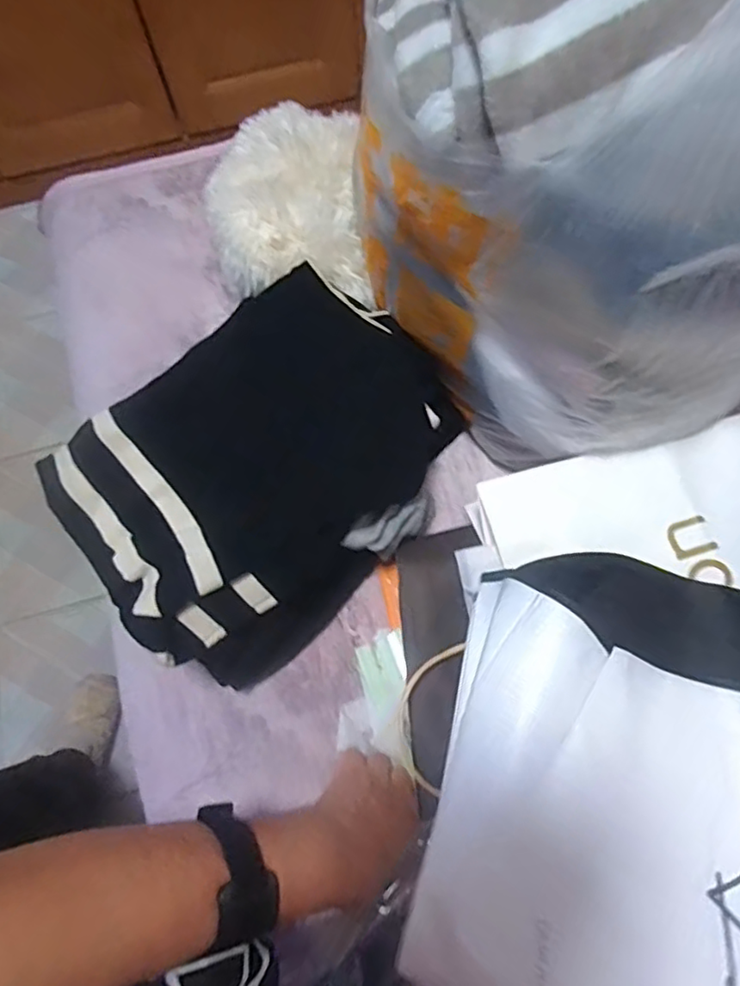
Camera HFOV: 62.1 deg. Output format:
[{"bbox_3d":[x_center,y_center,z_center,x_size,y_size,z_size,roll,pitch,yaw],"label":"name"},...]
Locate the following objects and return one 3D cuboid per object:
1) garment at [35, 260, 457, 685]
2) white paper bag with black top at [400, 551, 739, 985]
[{"bbox_3d":[-0.076,-0.024,0.491,0.297,0.113,0.230,-41,72,-12],"label":"garment"},{"bbox_3d":[0.187,0.164,0.318,0.284,0.131,0.244,12,70,7],"label":"white paper bag with black top"}]

